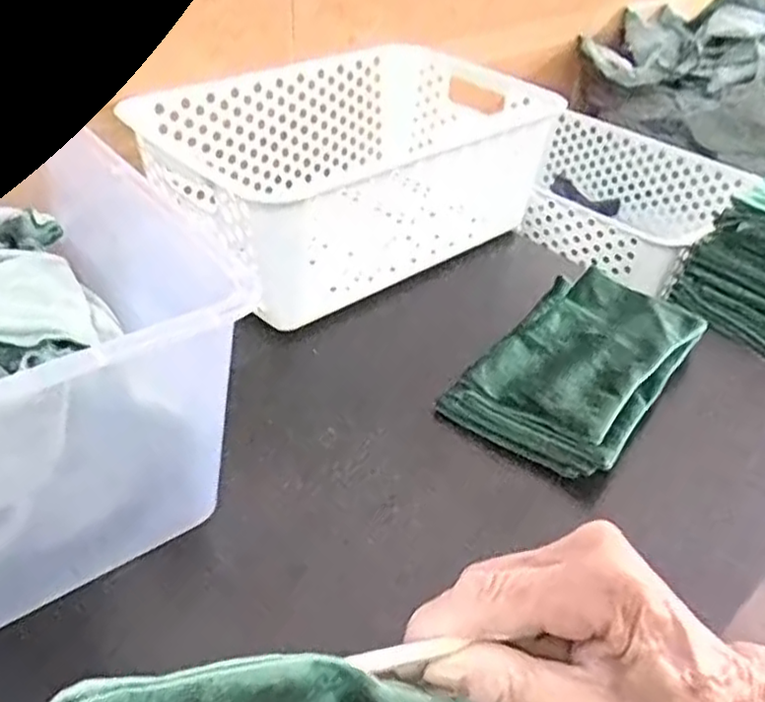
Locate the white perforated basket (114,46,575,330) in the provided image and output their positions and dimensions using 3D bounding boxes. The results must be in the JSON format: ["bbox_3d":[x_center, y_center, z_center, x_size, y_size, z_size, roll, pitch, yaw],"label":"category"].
[{"bbox_3d":[-0.021,-0.148,0.580,0.303,0.116,0.197,-29,49,-34],"label":"white perforated basket"}]

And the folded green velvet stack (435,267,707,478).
[{"bbox_3d":[0.129,0.006,0.462,0.105,0.027,0.171,28,44,26],"label":"folded green velvet stack"}]

